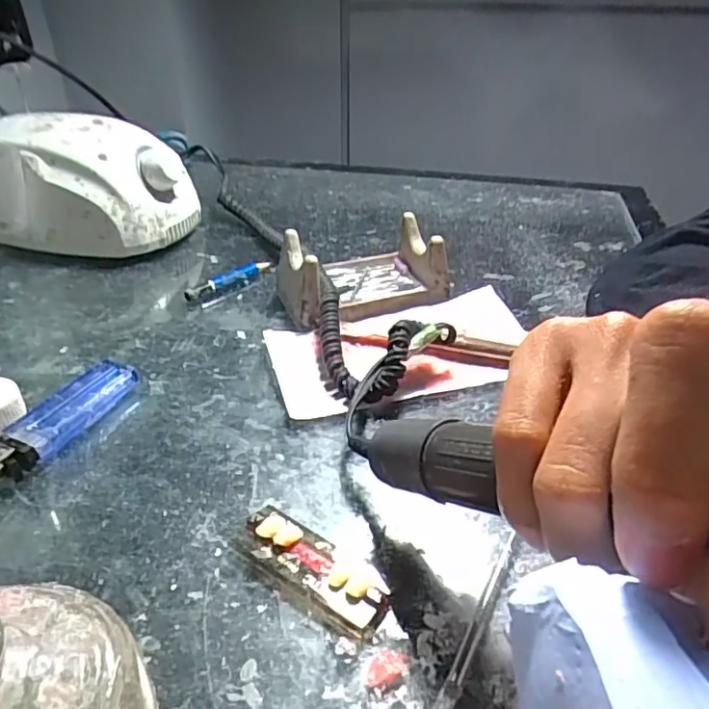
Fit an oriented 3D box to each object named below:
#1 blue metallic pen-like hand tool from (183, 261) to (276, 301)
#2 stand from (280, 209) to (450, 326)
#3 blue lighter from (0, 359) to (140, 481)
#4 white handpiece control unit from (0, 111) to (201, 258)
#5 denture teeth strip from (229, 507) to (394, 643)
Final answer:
[{"bbox_3d":[-0.082,-0.051,0.399,0.069,0.010,0.008,-28,44,-35],"label":"blue metallic pen-like hand tool"},{"bbox_3d":[0.003,-0.054,0.375,0.096,0.044,0.064,-11,36,-17],"label":"stand"},{"bbox_3d":[-0.135,0.030,0.278,0.024,0.013,0.082,14,37,19],"label":"blue lighter"},{"bbox_3d":[-0.192,-0.117,0.432,0.143,0.086,0.076,-3,35,-6],"label":"white handpiece control unit"},{"bbox_3d":[-0.016,0.076,0.215,0.061,0.009,0.023,25,41,31],"label":"denture teeth strip"}]

